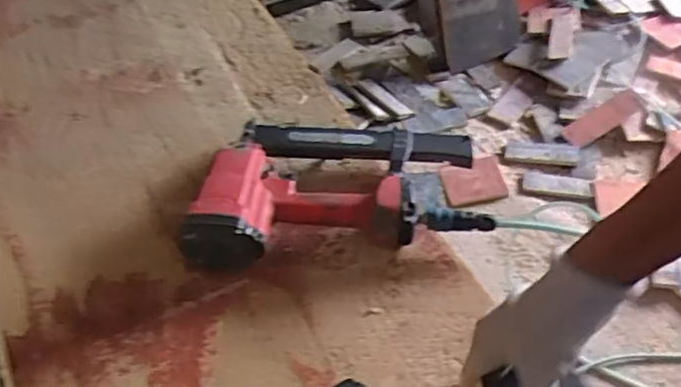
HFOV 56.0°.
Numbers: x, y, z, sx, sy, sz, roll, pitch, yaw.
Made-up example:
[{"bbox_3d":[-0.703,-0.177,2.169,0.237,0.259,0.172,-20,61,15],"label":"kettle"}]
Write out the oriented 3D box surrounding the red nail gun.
[{"bbox_3d":[-0.007,-0.014,0.762,0.341,0.070,0.195,-7,48,-2],"label":"red nail gun"}]

